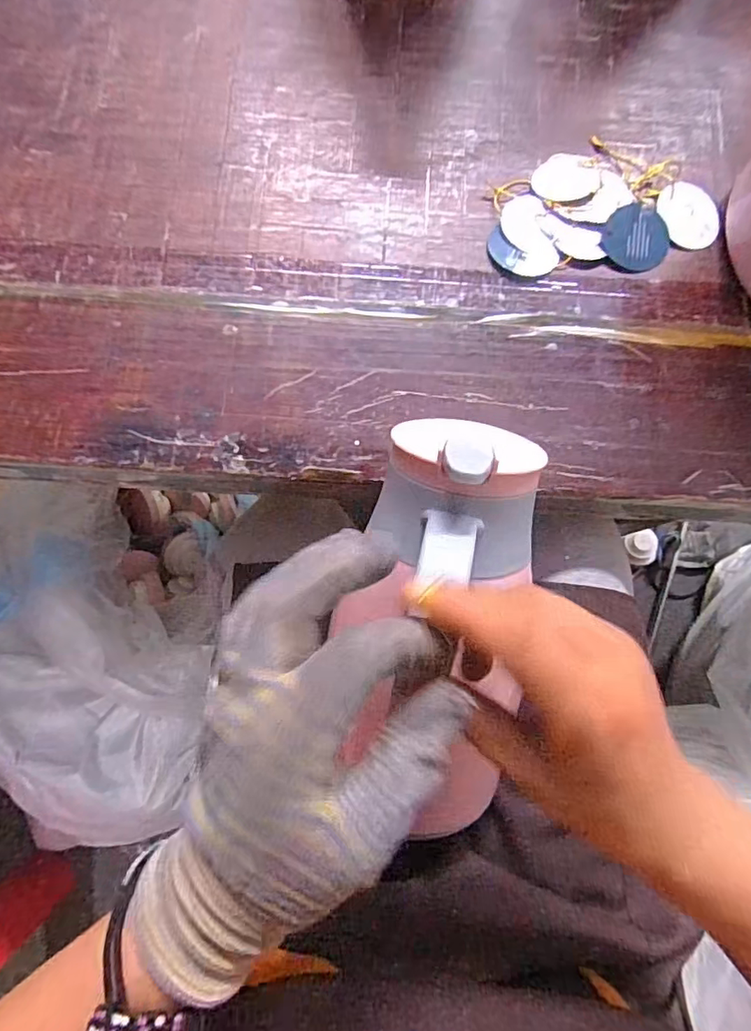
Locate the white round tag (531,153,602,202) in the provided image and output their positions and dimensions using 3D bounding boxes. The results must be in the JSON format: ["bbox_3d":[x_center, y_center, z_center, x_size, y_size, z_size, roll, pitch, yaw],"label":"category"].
[{"bbox_3d":[0.147,-0.258,0.403,0.048,0.005,0.047,-2,73,8],"label":"white round tag"}]

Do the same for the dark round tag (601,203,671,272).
[{"bbox_3d":[0.196,-0.209,0.395,0.052,0.004,0.049,1,85,-6],"label":"dark round tag"}]

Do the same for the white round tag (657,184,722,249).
[{"bbox_3d":[0.240,-0.230,0.401,0.041,0.006,0.050,-9,79,-3],"label":"white round tag"}]

